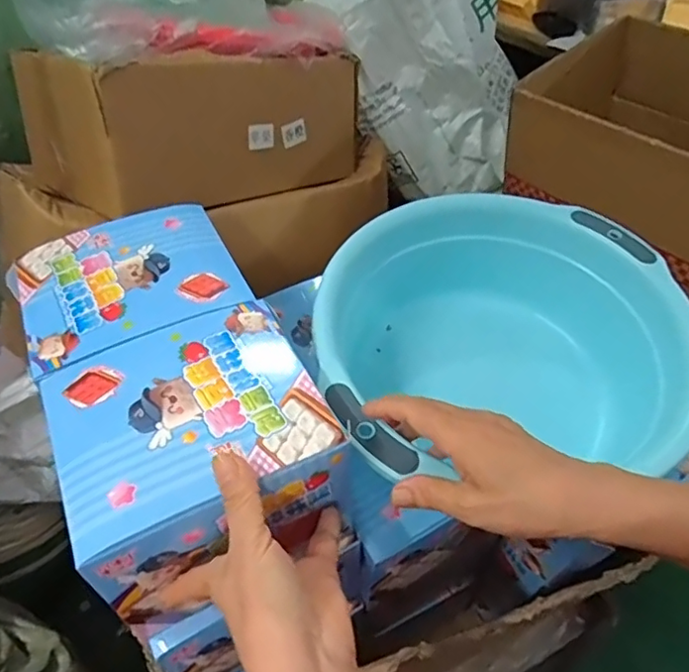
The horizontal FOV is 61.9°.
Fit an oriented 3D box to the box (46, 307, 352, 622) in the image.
[{"bbox_3d":[-0.099,0.069,0.386,0.163,0.067,0.152,-22,49,-18],"label":"box"}]

